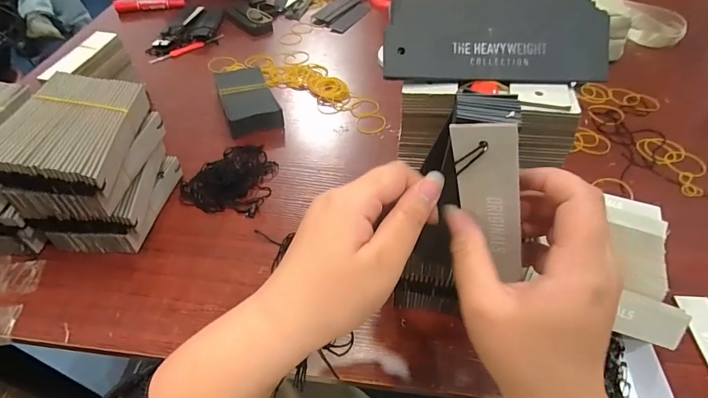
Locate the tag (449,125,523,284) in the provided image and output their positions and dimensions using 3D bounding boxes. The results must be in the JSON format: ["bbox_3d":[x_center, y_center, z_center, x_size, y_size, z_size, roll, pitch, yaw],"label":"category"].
[{"bbox_3d":[0.076,0.005,0.222,0.031,0.103,0.004,4,40,29],"label":"tag"}]

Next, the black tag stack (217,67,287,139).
[{"bbox_3d":[-0.161,-0.151,0.608,0.079,0.043,0.141,-16,51,-14],"label":"black tag stack"}]

